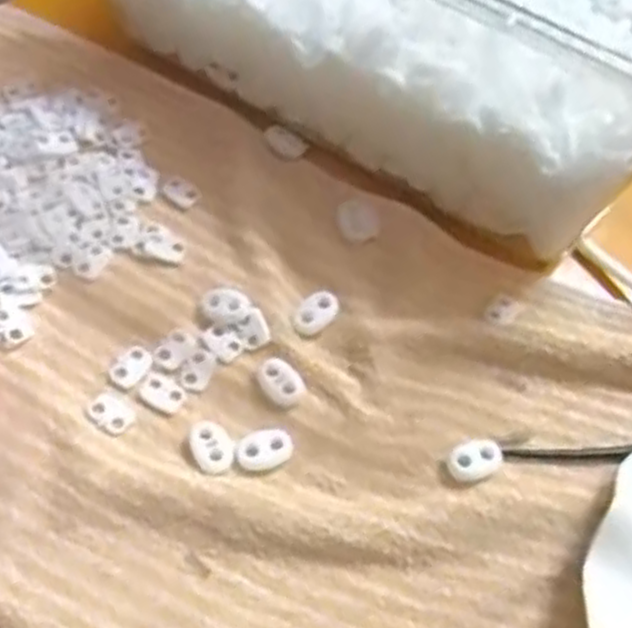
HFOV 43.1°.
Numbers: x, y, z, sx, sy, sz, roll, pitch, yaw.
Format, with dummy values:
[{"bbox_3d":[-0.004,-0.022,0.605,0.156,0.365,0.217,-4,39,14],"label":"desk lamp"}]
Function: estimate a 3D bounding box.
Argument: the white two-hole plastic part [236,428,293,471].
[{"bbox_3d":[-0.021,0.055,0.325,0.023,0.005,0.015,-15,64,-11],"label":"white two-hole plastic part"}]

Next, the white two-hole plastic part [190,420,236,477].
[{"bbox_3d":[-0.042,0.055,0.324,0.016,0.009,0.021,-24,66,-15],"label":"white two-hole plastic part"}]

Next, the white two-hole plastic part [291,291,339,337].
[{"bbox_3d":[0.000,-0.001,0.354,0.023,0.005,0.013,-34,69,-19],"label":"white two-hole plastic part"}]

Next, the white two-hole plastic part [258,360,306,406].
[{"bbox_3d":[-0.015,0.029,0.340,0.016,0.006,0.021,-32,68,-19],"label":"white two-hole plastic part"}]

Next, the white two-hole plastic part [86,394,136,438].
[{"bbox_3d":[-0.085,0.041,0.329,0.020,0.004,0.014,36,66,15],"label":"white two-hole plastic part"}]

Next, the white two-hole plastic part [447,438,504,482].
[{"bbox_3d":[0.066,0.059,0.327,0.023,0.007,0.015,-18,64,-12],"label":"white two-hole plastic part"}]

